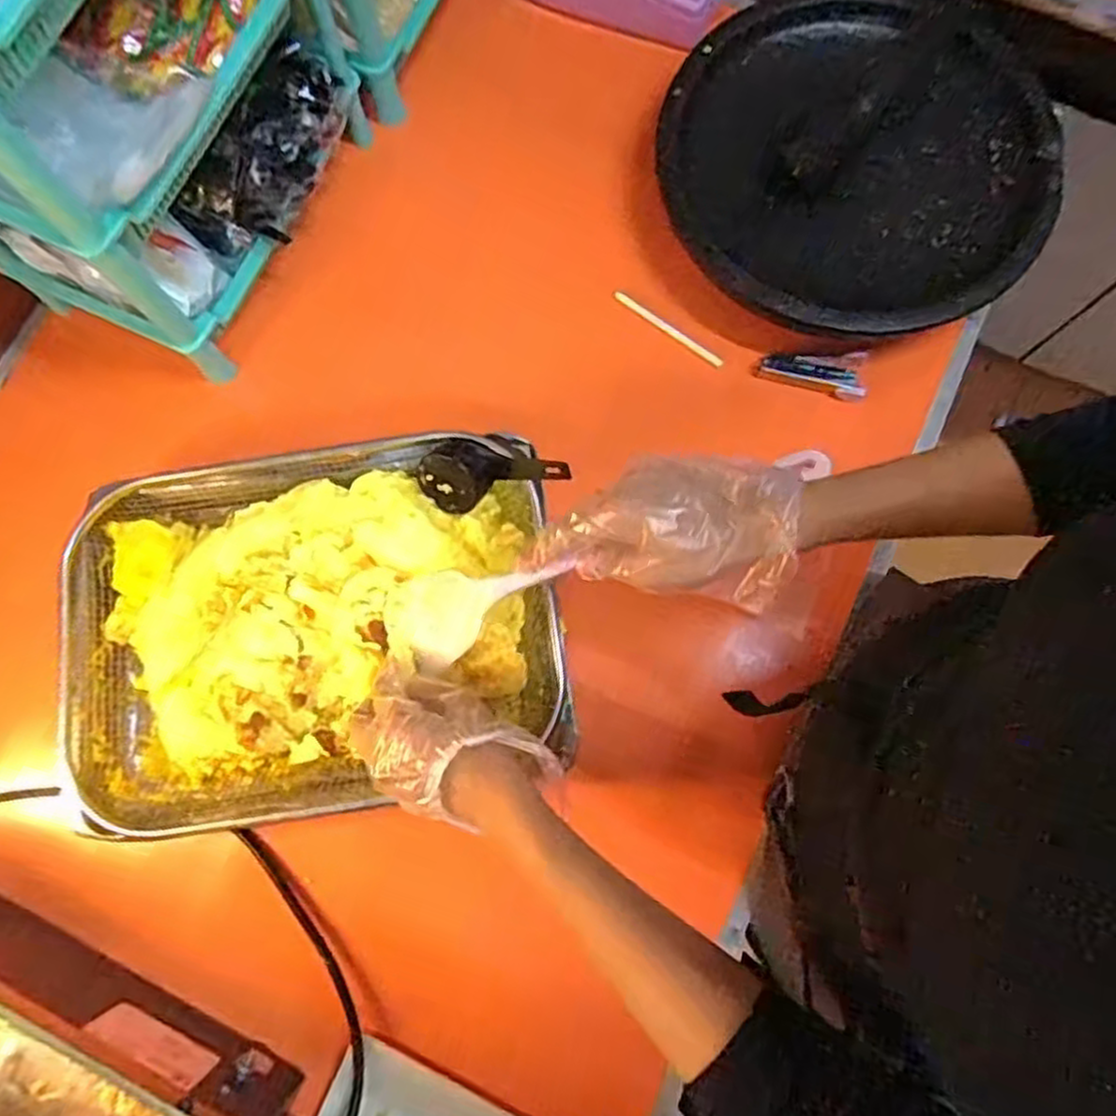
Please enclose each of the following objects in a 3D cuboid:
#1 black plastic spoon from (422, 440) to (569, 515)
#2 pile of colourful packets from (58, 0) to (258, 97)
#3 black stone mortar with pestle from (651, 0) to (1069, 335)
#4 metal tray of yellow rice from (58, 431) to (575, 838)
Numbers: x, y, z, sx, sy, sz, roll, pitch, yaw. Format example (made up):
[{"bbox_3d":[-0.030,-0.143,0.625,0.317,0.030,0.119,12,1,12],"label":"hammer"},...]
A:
[{"bbox_3d":[-0.048,-0.068,0.570,0.120,0.036,0.050,-3,77,18],"label":"black plastic spoon"},{"bbox_3d":[-0.283,-0.402,0.547,0.082,0.047,0.139,16,78,4],"label":"pile of colourful packets"},{"bbox_3d":[0.275,-0.359,0.676,0.333,0.057,0.325,0,77,0],"label":"black stone mortar with pestle"},{"bbox_3d":[-0.191,0.055,0.582,0.367,0.067,0.269,-8,77,-2],"label":"metal tray of yellow rice"}]

